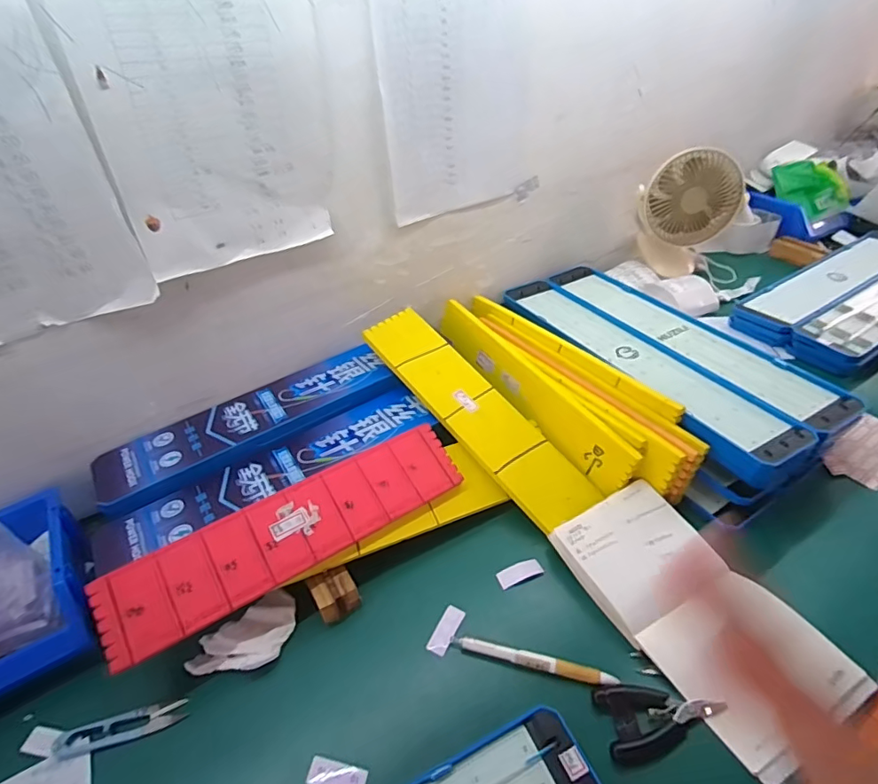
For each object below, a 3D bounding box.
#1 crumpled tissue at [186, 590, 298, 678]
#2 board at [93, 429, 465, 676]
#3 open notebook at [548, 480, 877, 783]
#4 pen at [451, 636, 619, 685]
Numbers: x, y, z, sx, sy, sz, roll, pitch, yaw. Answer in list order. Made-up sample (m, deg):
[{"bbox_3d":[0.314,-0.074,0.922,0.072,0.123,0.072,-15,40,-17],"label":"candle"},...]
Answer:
[{"bbox_3d":[-0.178,0.231,0.466,0.099,0.015,0.057,-30,45,-28],"label":"crumpled tissue"},{"bbox_3d":[-0.137,0.131,0.488,0.340,0.011,0.080,-24,72,-25],"label":"board"},{"bbox_3d":[0.225,0.191,0.453,0.130,0.027,0.237,-21,41,-19],"label":"open notebook"},{"bbox_3d":[0.080,0.235,0.440,0.141,0.008,0.012,8,40,16],"label":"pen"}]

